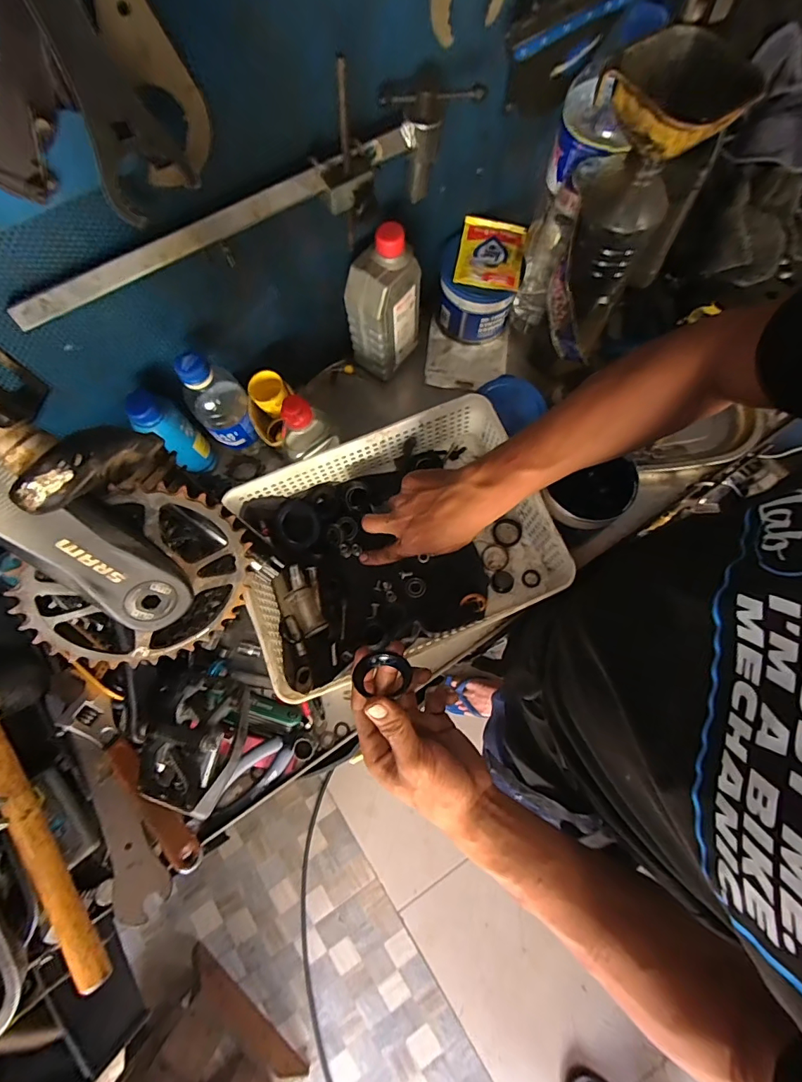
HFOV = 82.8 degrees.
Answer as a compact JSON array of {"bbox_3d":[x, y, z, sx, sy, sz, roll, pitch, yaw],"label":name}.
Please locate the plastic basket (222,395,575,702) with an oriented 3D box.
[{"bbox_3d":[-0.009,0.007,0.527,0.330,0.079,0.254,-22,76,-4],"label":"plastic basket"}]

